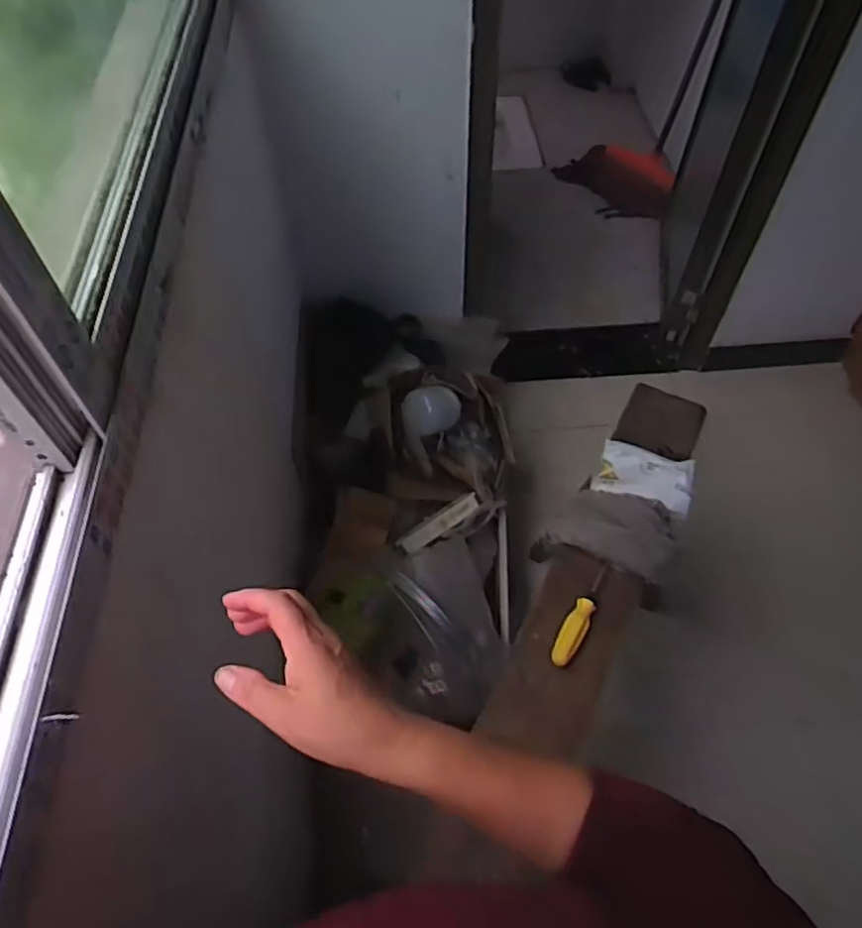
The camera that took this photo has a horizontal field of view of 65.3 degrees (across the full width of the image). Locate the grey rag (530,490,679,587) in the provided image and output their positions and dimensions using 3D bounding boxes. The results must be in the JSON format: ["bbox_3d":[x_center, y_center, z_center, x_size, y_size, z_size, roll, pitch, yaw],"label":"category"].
[{"bbox_3d":[0.266,0.110,1.009,0.203,0.121,0.101,10,56,7],"label":"grey rag"}]

